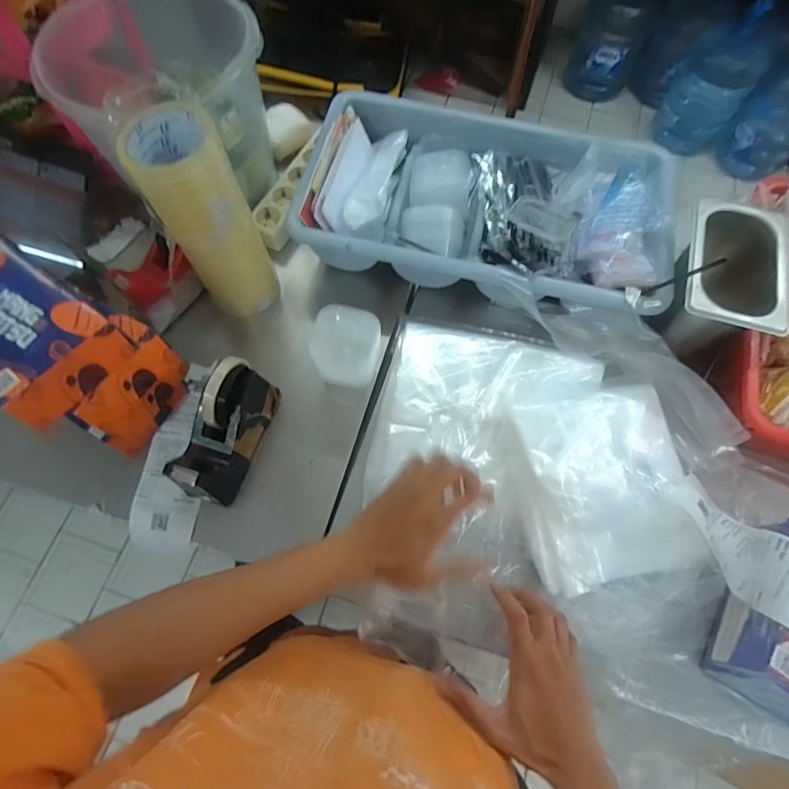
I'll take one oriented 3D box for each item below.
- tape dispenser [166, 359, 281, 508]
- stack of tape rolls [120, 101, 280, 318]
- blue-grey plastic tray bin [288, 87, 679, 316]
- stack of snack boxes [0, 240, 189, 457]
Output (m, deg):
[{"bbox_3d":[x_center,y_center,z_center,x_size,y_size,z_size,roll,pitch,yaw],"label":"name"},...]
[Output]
[{"bbox_3d":[-0.202,0.041,0.543,0.068,0.090,0.156,19,70,7],"label":"tape dispenser"},{"bbox_3d":[-0.219,-0.203,0.562,0.091,0.242,0.096,-29,71,-11],"label":"stack of tape rolls"},{"bbox_3d":[0.132,-0.279,0.665,0.502,0.088,0.326,13,69,5],"label":"blue-grey plastic tray bin"},{"bbox_3d":[-0.345,-0.038,0.507,0.166,0.205,0.133,34,72,12],"label":"stack of snack boxes"}]

